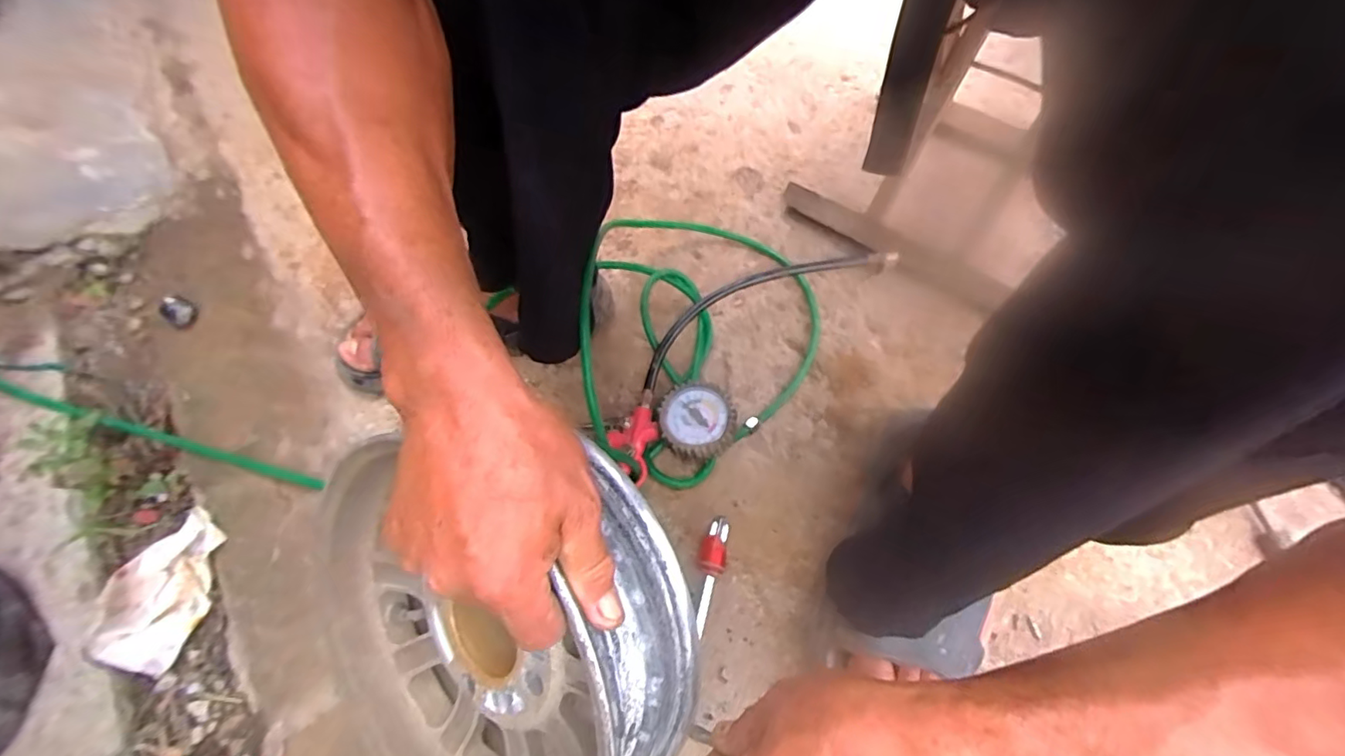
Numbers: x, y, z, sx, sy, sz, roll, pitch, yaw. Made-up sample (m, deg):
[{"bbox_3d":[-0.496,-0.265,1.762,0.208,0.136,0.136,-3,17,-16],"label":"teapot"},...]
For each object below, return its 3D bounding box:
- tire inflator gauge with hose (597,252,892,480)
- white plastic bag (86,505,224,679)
[{"bbox_3d":[0.079,-0.046,0.590,0.128,0.052,0.369,36,69,19],"label":"tire inflator gauge with hose"},{"bbox_3d":[-0.473,0.192,0.520,0.077,0.031,0.134,6,62,6],"label":"white plastic bag"}]

